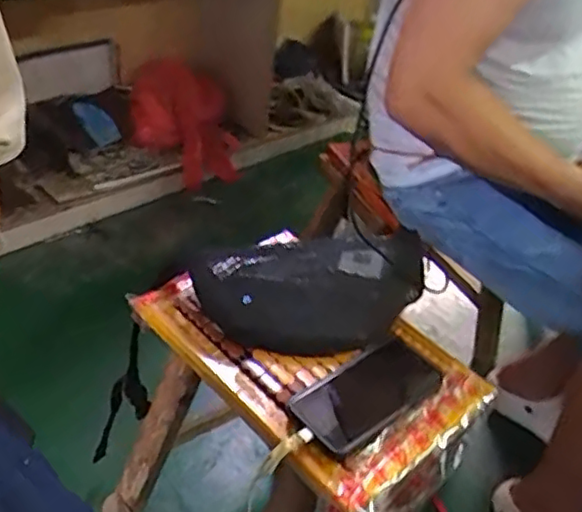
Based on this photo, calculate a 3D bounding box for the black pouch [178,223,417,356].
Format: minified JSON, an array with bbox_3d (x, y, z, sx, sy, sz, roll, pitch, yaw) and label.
[{"bbox_3d":[0.032,0.032,0.756,0.273,0.078,0.158,-1,39,-13],"label":"black pouch"}]

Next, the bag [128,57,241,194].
[{"bbox_3d":[-0.290,-0.359,1.751,0.297,0.222,0.241,-2,39,-14],"label":"bag"}]

